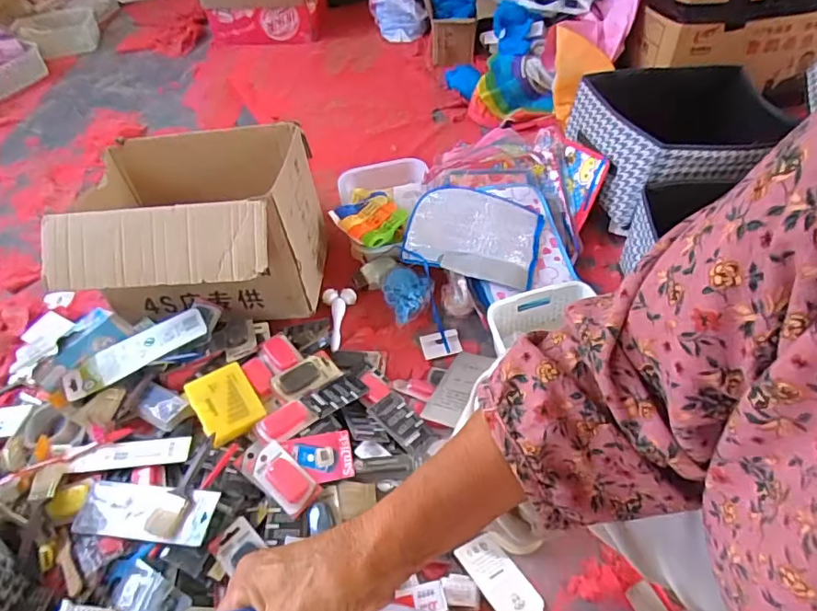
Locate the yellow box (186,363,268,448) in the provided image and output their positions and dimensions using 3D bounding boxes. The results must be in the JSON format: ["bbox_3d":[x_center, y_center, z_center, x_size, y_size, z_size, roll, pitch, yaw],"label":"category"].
[{"bbox_3d":[-0.291,0.151,0.817,0.091,0.023,0.117,-32,57,-18],"label":"yellow box"}]

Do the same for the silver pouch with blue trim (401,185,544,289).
[{"bbox_3d":[0.131,-0.152,1.029,0.256,0.035,0.207,10,54,13],"label":"silver pouch with blue trim"}]

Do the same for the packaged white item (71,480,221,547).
[{"bbox_3d":[-0.369,0.287,0.718,0.223,0.020,0.073,-3,51,20],"label":"packaged white item"}]

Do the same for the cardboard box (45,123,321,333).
[{"bbox_3d":[-0.392,-0.138,0.967,0.404,0.254,0.348,-4,53,3],"label":"cardboard box"}]

